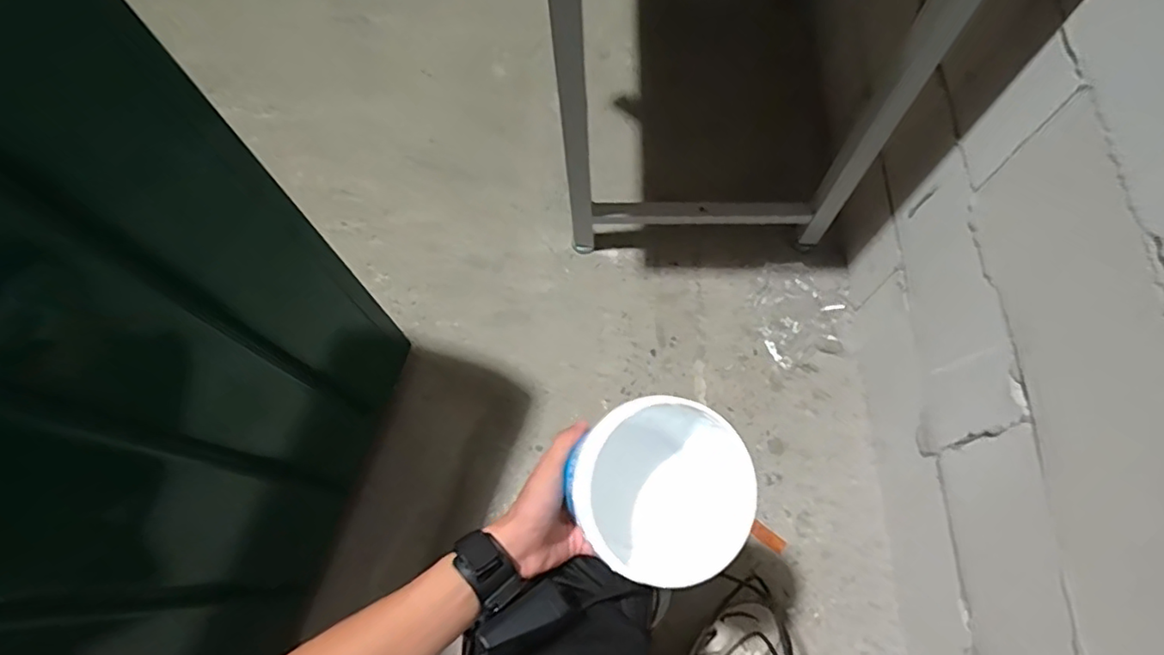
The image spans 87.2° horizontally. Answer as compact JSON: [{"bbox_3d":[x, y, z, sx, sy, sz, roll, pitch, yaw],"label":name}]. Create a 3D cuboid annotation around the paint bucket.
[{"bbox_3d":[0.056,0.129,0.462,0.124,0.107,0.114,0,73,-1],"label":"paint bucket"}]

